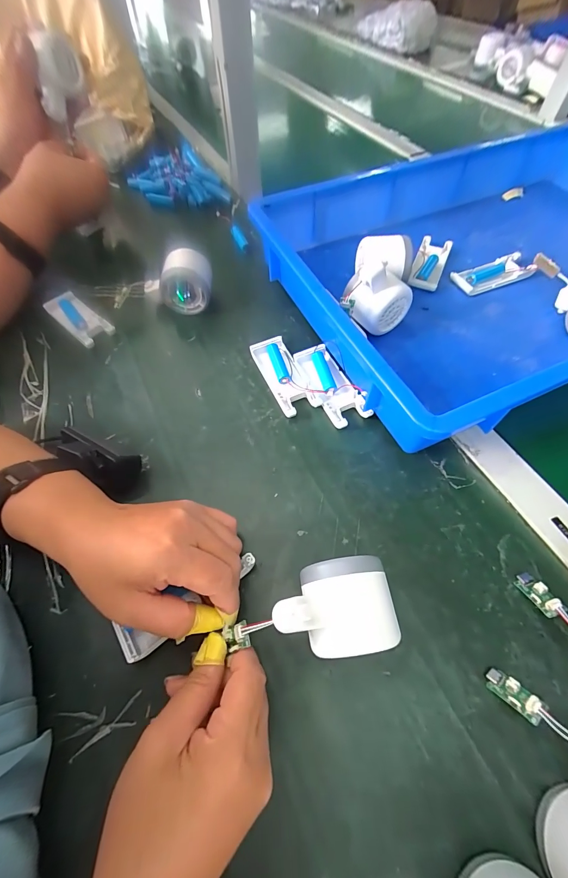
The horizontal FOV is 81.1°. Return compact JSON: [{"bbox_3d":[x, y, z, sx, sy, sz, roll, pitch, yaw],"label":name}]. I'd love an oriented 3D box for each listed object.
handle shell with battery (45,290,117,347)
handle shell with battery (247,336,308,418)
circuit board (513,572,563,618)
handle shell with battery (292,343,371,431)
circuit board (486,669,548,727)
[{"bbox_3d":[-0.255,-0.148,0.415,0.098,0.019,0.040,37,69,21],"label":"handle shell with battery"},{"bbox_3d":[0.001,-0.068,0.358,0.041,0.015,0.099,-22,62,-9],"label":"handle shell with battery"},{"bbox_3d":[0.188,0.114,0.246,0.016,0.004,0.031,-36,30,5],"label":"circuit board"},{"bbox_3d":[0.049,-0.056,0.350,0.042,0.018,0.102,-25,62,-11],"label":"handle shell with battery"},{"bbox_3d":[0.150,0.168,0.217,0.016,0.006,0.032,-38,27,-17],"label":"circuit board"}]

